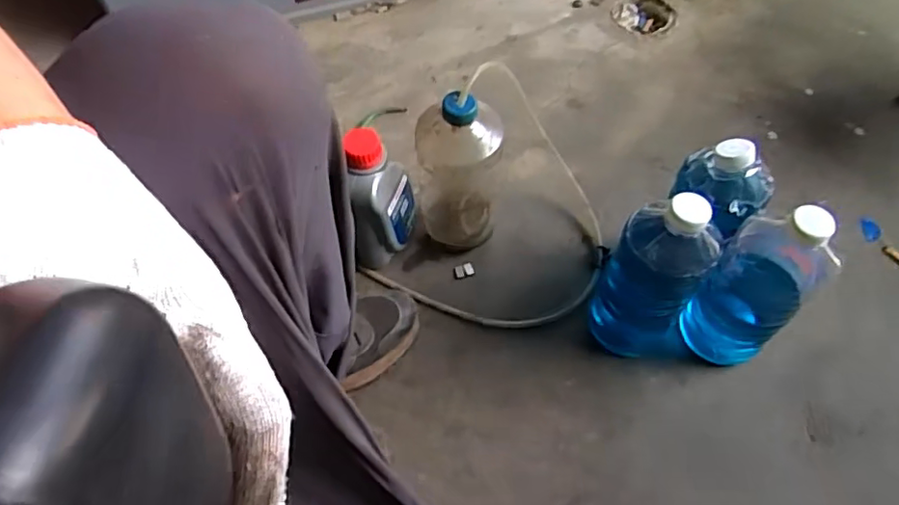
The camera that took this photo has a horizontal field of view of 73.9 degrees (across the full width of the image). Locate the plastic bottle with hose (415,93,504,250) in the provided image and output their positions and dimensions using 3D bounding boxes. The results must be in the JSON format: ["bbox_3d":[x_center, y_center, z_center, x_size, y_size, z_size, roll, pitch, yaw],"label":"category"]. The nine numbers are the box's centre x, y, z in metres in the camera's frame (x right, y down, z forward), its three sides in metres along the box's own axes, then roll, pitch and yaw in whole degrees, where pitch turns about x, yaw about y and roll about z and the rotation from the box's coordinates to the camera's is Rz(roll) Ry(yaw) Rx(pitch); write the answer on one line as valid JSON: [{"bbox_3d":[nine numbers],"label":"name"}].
[{"bbox_3d":[0.011,-0.094,0.763,0.101,0.261,0.081,-2,59,1],"label":"plastic bottle with hose"}]

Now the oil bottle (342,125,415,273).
[{"bbox_3d":[-0.094,-0.063,0.771,0.064,0.223,0.095,16,61,12],"label":"oil bottle"}]

